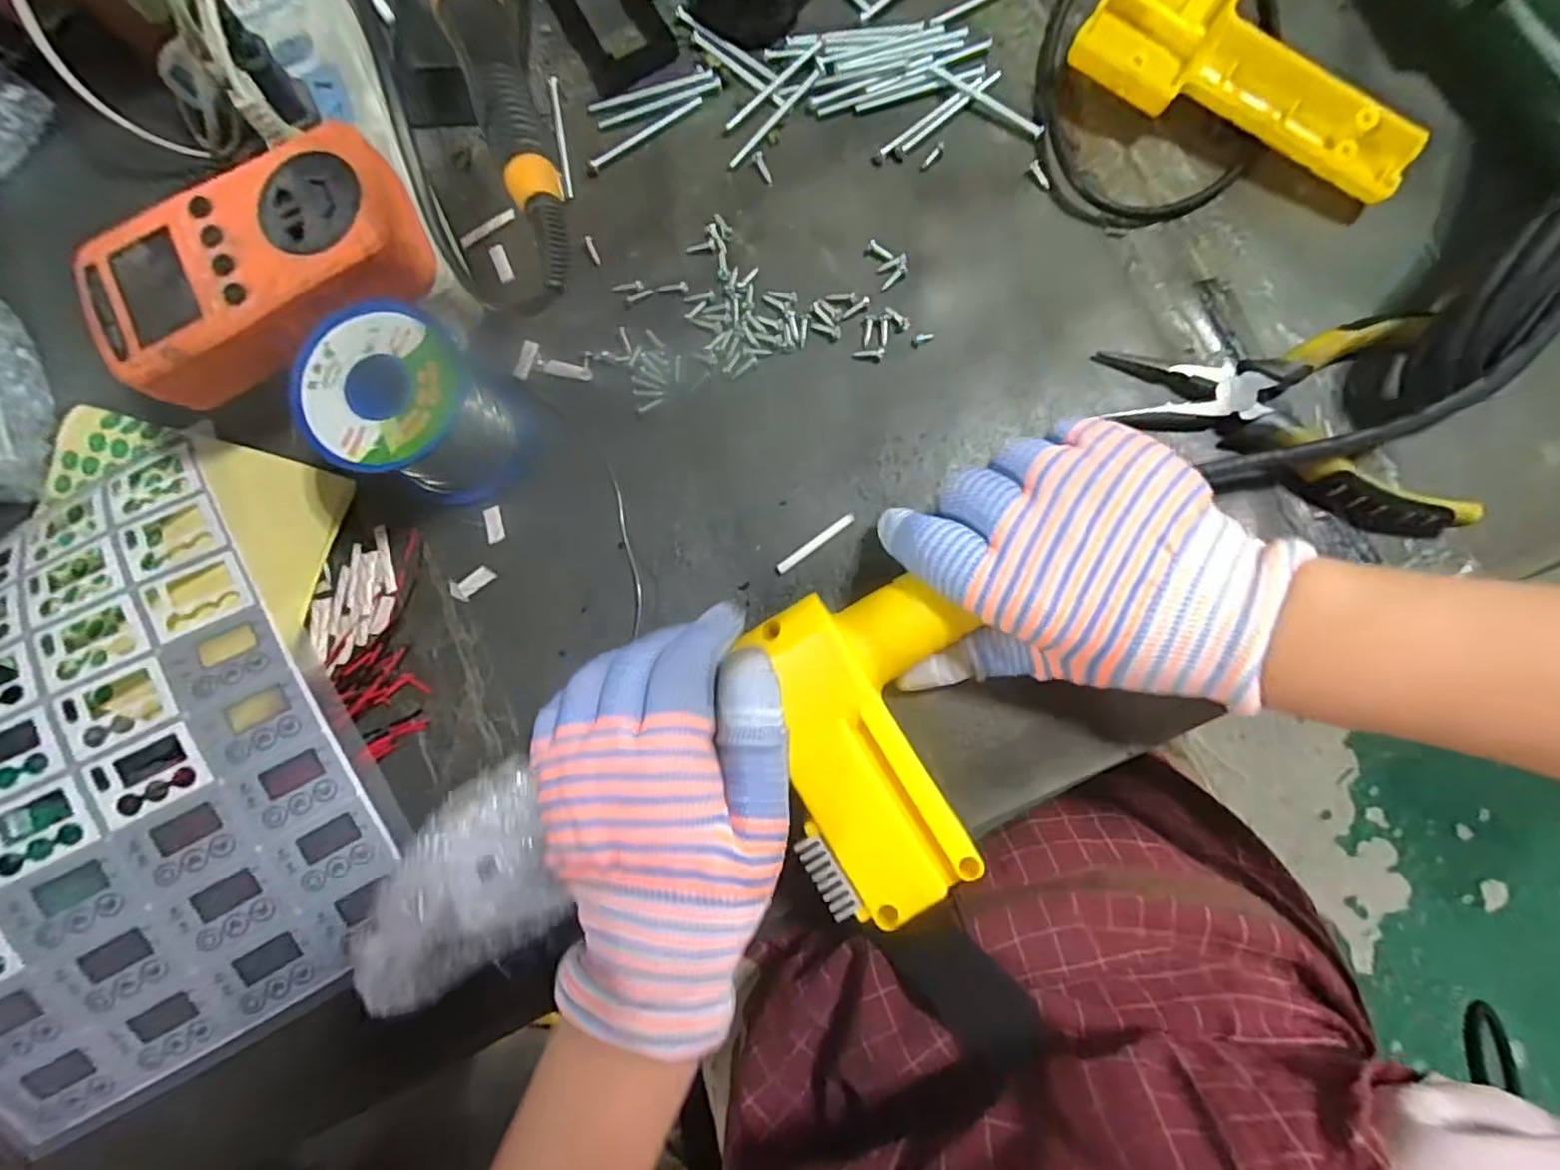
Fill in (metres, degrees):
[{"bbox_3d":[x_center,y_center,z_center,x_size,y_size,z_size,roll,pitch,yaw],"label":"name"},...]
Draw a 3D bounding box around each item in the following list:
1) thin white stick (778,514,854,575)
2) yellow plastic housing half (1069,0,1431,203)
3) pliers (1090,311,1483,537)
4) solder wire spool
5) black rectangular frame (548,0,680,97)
[{"bbox_3d":[0.016,-0.018,0.293,0.041,0.004,0.005,-36,82,-1],"label":"thin white stick"},{"bbox_3d":[0.223,-0.249,0.293,0.149,0.031,0.111,29,86,6],"label":"yellow plastic housing half"},{"bbox_3d":[0.211,-0.063,0.278,0.127,0.018,0.089,-4,83,3],"label":"pliers"},{"bbox_3d":[-0.151,-0.072,0.278,0.062,0.064,0.061,0,83,3],"label":"solder wire spool"},{"bbox_3d":[-0.087,-0.287,0.330,0.044,0.007,0.079,-29,82,0],"label":"black rectangular frame"}]

